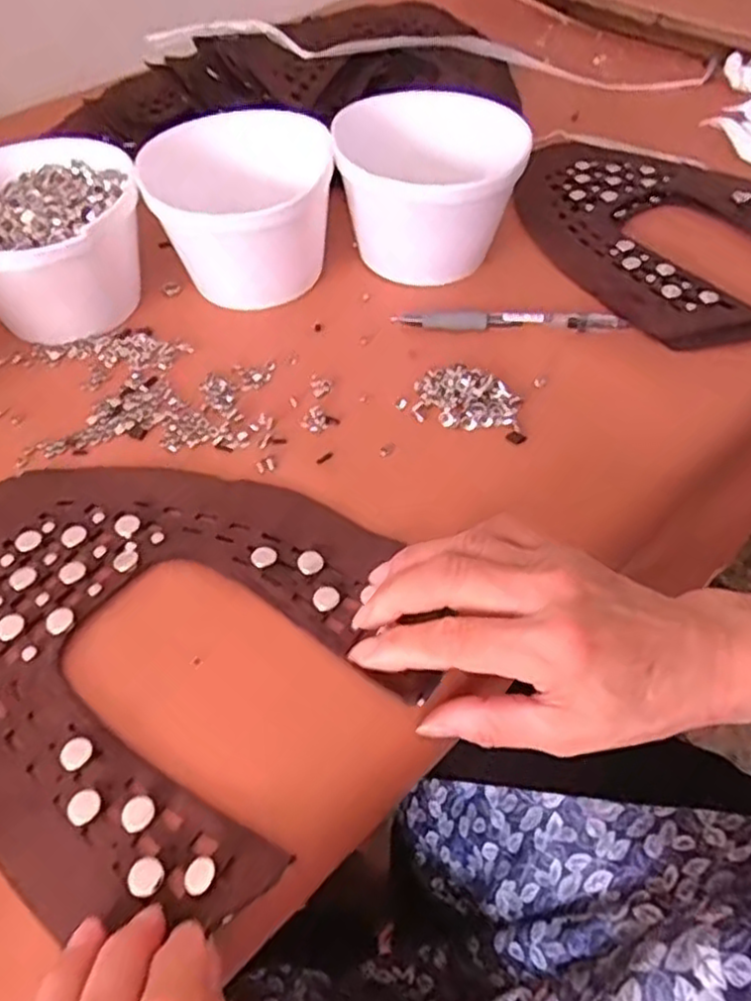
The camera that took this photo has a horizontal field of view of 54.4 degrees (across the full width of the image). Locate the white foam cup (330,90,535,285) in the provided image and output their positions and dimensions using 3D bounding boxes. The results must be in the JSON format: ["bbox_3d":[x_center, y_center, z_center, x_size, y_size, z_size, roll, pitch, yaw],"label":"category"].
[{"bbox_3d":[0.037,-0.206,0.488,0.115,0.085,0.115,-1,50,1],"label":"white foam cup"}]

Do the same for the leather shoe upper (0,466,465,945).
[{"bbox_3d":[-0.105,0.053,0.327,0.236,0.010,0.197,30,57,24],"label":"leather shoe upper"}]

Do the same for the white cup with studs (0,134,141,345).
[{"bbox_3d":[-0.206,-0.160,0.463,0.117,0.080,0.115,-1,50,1],"label":"white cup with studs"}]

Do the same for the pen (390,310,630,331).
[{"bbox_3d":[0.083,-0.112,0.452,0.139,0.011,0.014,4,51,5],"label":"pen"}]

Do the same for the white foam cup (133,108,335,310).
[{"bbox_3d":[-0.082,-0.182,0.470,0.103,0.088,0.103,-1,50,1],"label":"white foam cup"}]

